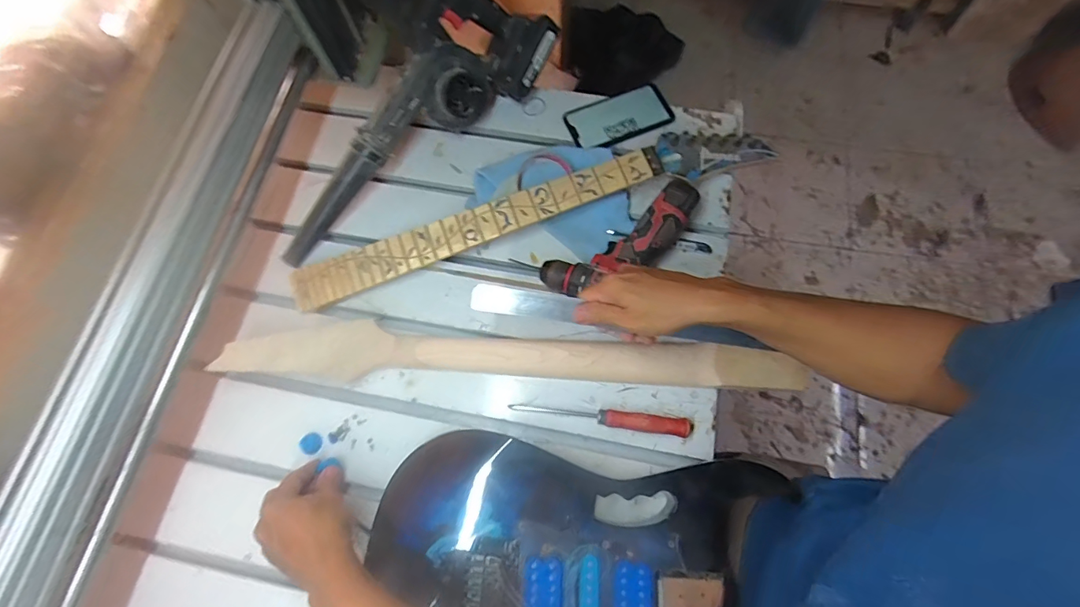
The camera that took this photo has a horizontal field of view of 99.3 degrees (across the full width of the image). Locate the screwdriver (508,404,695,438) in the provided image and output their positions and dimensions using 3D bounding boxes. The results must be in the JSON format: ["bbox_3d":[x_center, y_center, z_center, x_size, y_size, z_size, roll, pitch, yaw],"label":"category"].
[{"bbox_3d":[0.074,0.139,0.554,0.218,0.018,0.021,5,72,3],"label":"screwdriver"}]

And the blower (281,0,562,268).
[{"bbox_3d":[-0.184,-0.259,0.615,0.475,0.161,0.108,-38,74,-10],"label":"blower"}]

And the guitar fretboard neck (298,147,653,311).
[{"bbox_3d":[-0.081,-0.104,0.603,0.496,0.009,0.053,-22,79,-2],"label":"guitar fretboard neck"}]

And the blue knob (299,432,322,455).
[{"bbox_3d":[-0.278,0.170,0.558,0.024,0.011,0.025,-1,72,2],"label":"blue knob"}]

